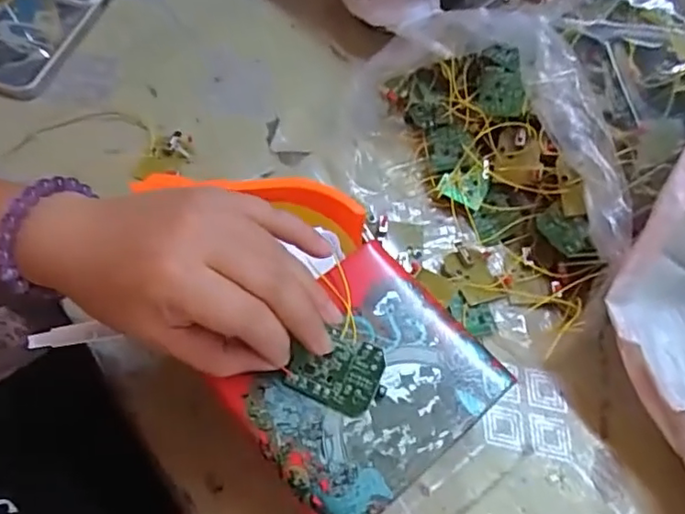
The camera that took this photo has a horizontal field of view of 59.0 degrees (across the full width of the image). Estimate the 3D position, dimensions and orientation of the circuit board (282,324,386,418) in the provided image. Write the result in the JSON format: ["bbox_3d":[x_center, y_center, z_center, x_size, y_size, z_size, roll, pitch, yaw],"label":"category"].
[{"bbox_3d":[-0.001,0.055,0.292,0.044,0.006,0.035,25,88,8],"label":"circuit board"}]

